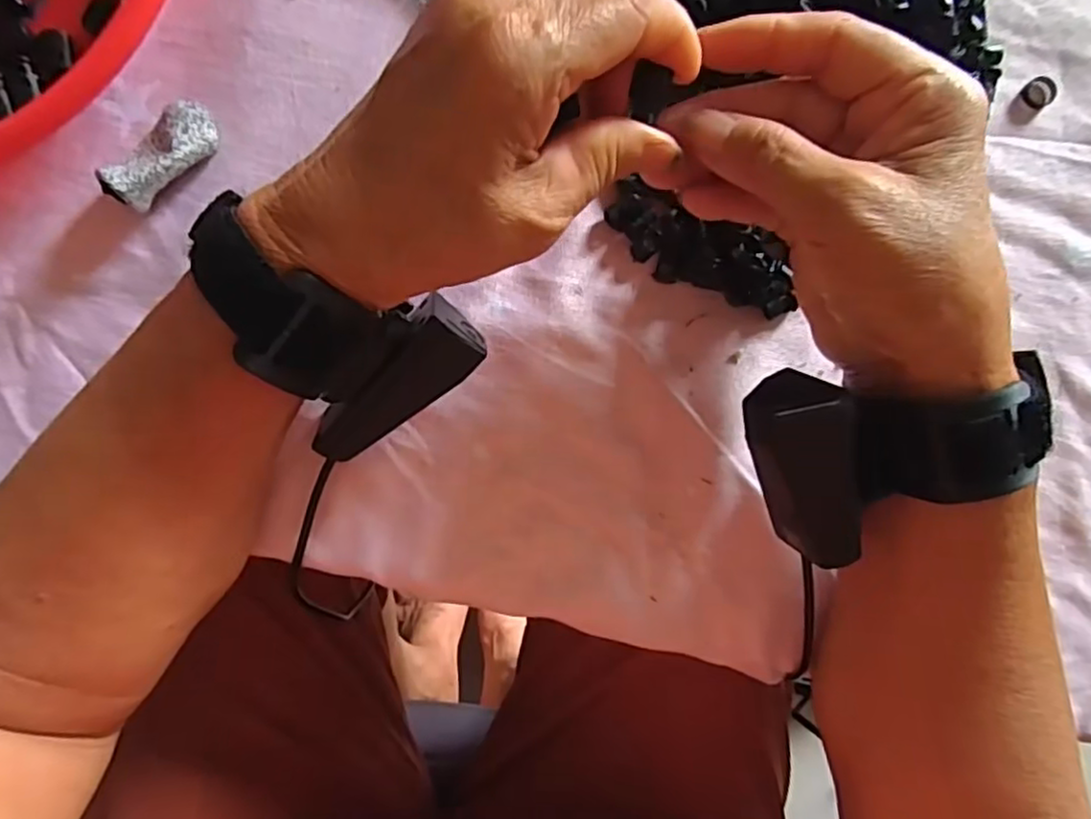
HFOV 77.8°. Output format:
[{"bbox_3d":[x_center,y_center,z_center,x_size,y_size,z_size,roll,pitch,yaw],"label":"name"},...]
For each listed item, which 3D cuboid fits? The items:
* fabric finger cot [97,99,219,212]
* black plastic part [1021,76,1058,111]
[{"bbox_3d":[-0.146,-0.097,0.259,0.020,0.015,0.048,39,74,-6],"label":"fabric finger cot"},{"bbox_3d":[0.217,-0.139,0.296,0.015,0.004,0.013,-32,95,-3],"label":"black plastic part"}]

